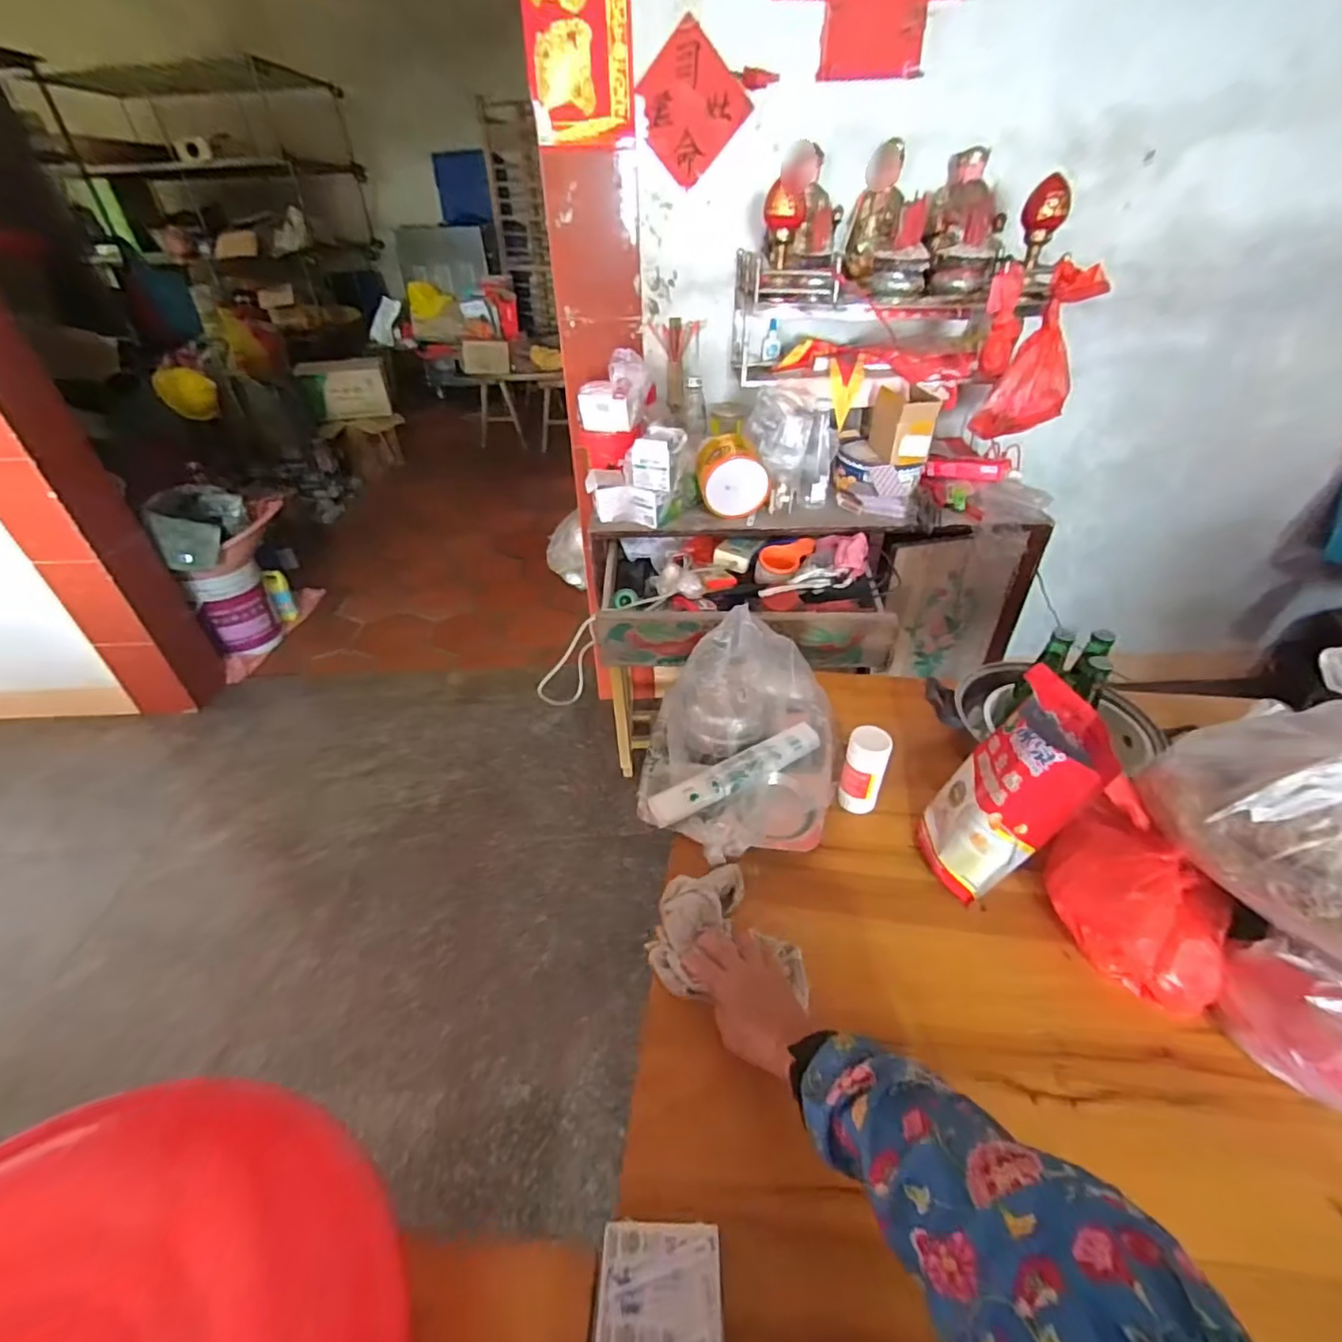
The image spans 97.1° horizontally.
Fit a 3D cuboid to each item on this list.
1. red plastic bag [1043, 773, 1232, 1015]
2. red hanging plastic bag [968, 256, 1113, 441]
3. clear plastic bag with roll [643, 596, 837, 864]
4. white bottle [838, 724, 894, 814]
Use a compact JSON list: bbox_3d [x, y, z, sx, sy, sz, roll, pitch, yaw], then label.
[{"bbox_3d":[0.489,0.248,0.641,0.108,0.127,0.199,-9,39,-10],"label":"red plastic bag"},{"bbox_3d":[0.745,-0.642,1.211,0.169,0.297,0.102,14,41,19],"label":"red hanging plastic bag"},{"bbox_3d":[0.099,0.087,0.823,0.263,0.165,0.322,5,39,8],"label":"clear plastic bag with roll"},{"bbox_3d":[0.255,0.132,0.789,0.051,0.114,0.049,18,42,23],"label":"white bottle"}]

